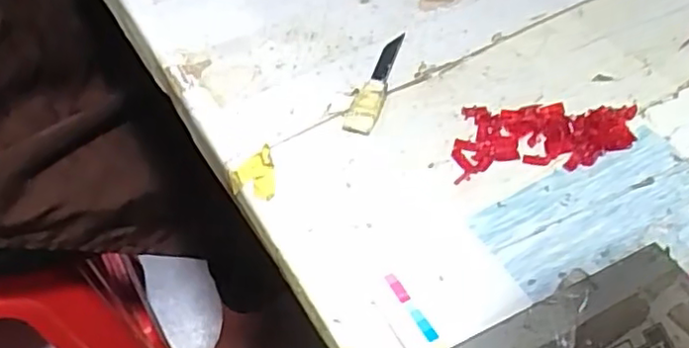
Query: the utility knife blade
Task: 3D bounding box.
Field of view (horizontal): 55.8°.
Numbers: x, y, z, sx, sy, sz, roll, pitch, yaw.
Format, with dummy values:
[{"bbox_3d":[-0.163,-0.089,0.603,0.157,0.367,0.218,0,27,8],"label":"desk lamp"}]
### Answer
[{"bbox_3d":[0.016,-0.048,0.342,0.016,0.004,0.074,11,51,13],"label":"utility knife blade"}]

